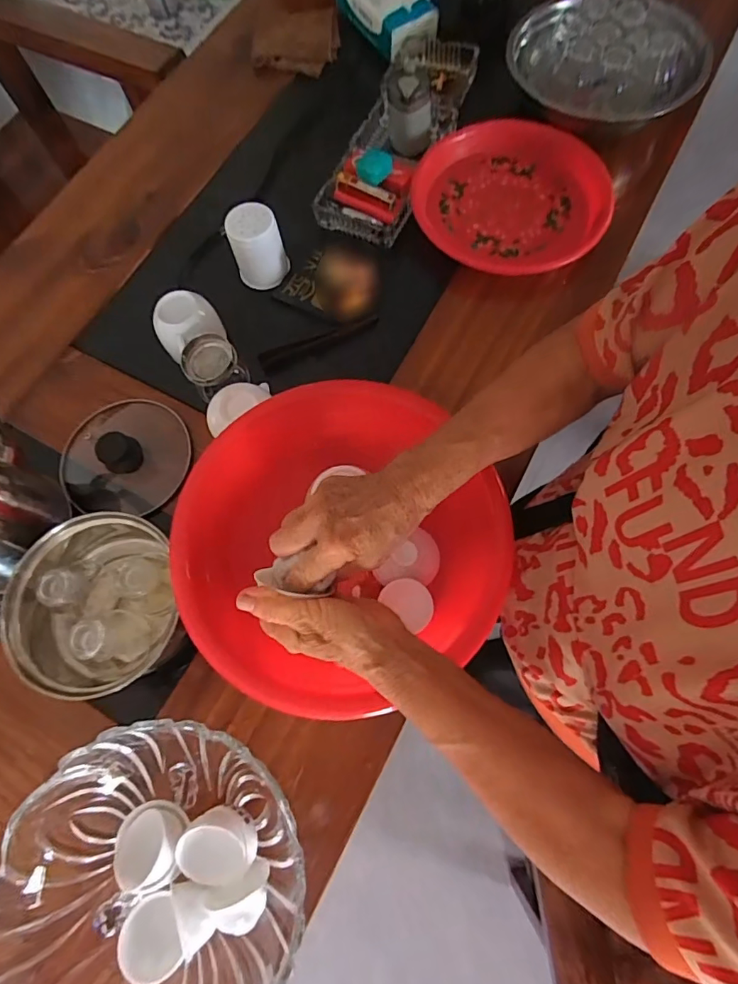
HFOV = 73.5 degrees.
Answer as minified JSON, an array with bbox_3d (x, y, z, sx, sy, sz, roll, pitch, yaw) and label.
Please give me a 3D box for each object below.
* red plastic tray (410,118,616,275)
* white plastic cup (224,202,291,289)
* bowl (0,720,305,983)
[{"bbox_3d":[0.187,-0.382,0.655,0.255,0.041,0.232,8,72,5],"label":"red plastic tray"},{"bbox_3d":[-0.145,-0.319,0.639,0.064,0.074,0.056,-19,71,-4],"label":"white plastic cup"},{"bbox_3d":[-0.167,0.318,0.402,0.226,0.100,0.223,-1,71,2],"label":"bowl"}]

